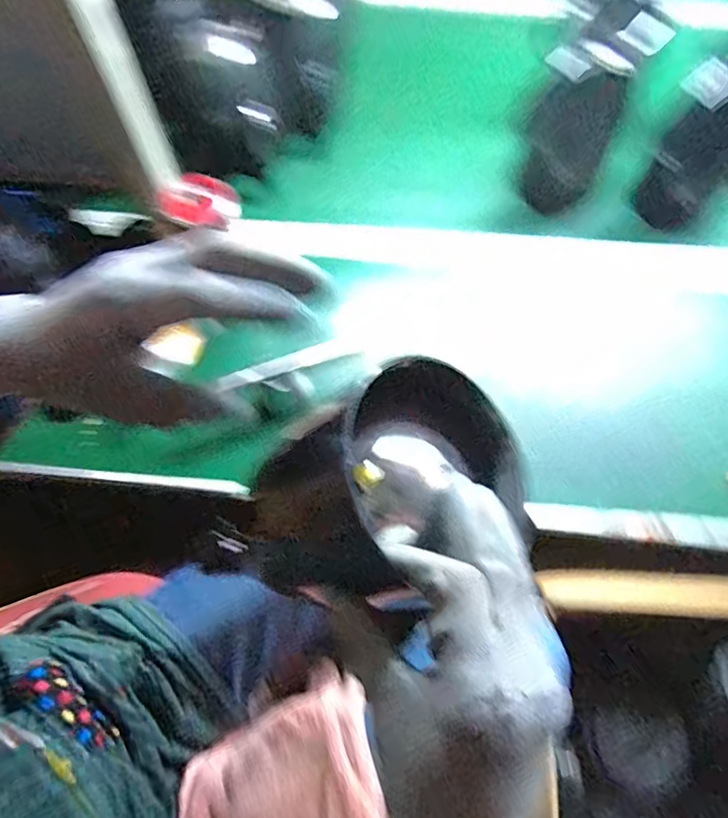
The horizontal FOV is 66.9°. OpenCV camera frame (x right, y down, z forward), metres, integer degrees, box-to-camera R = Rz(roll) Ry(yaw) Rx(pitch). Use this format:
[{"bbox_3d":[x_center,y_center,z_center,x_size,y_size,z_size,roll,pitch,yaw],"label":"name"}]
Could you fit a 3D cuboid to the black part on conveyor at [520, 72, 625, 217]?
[{"bbox_3d":[0.272,-0.361,0.750,0.106,0.181,0.029,26,52,13],"label":"black part on conveyor"}]

